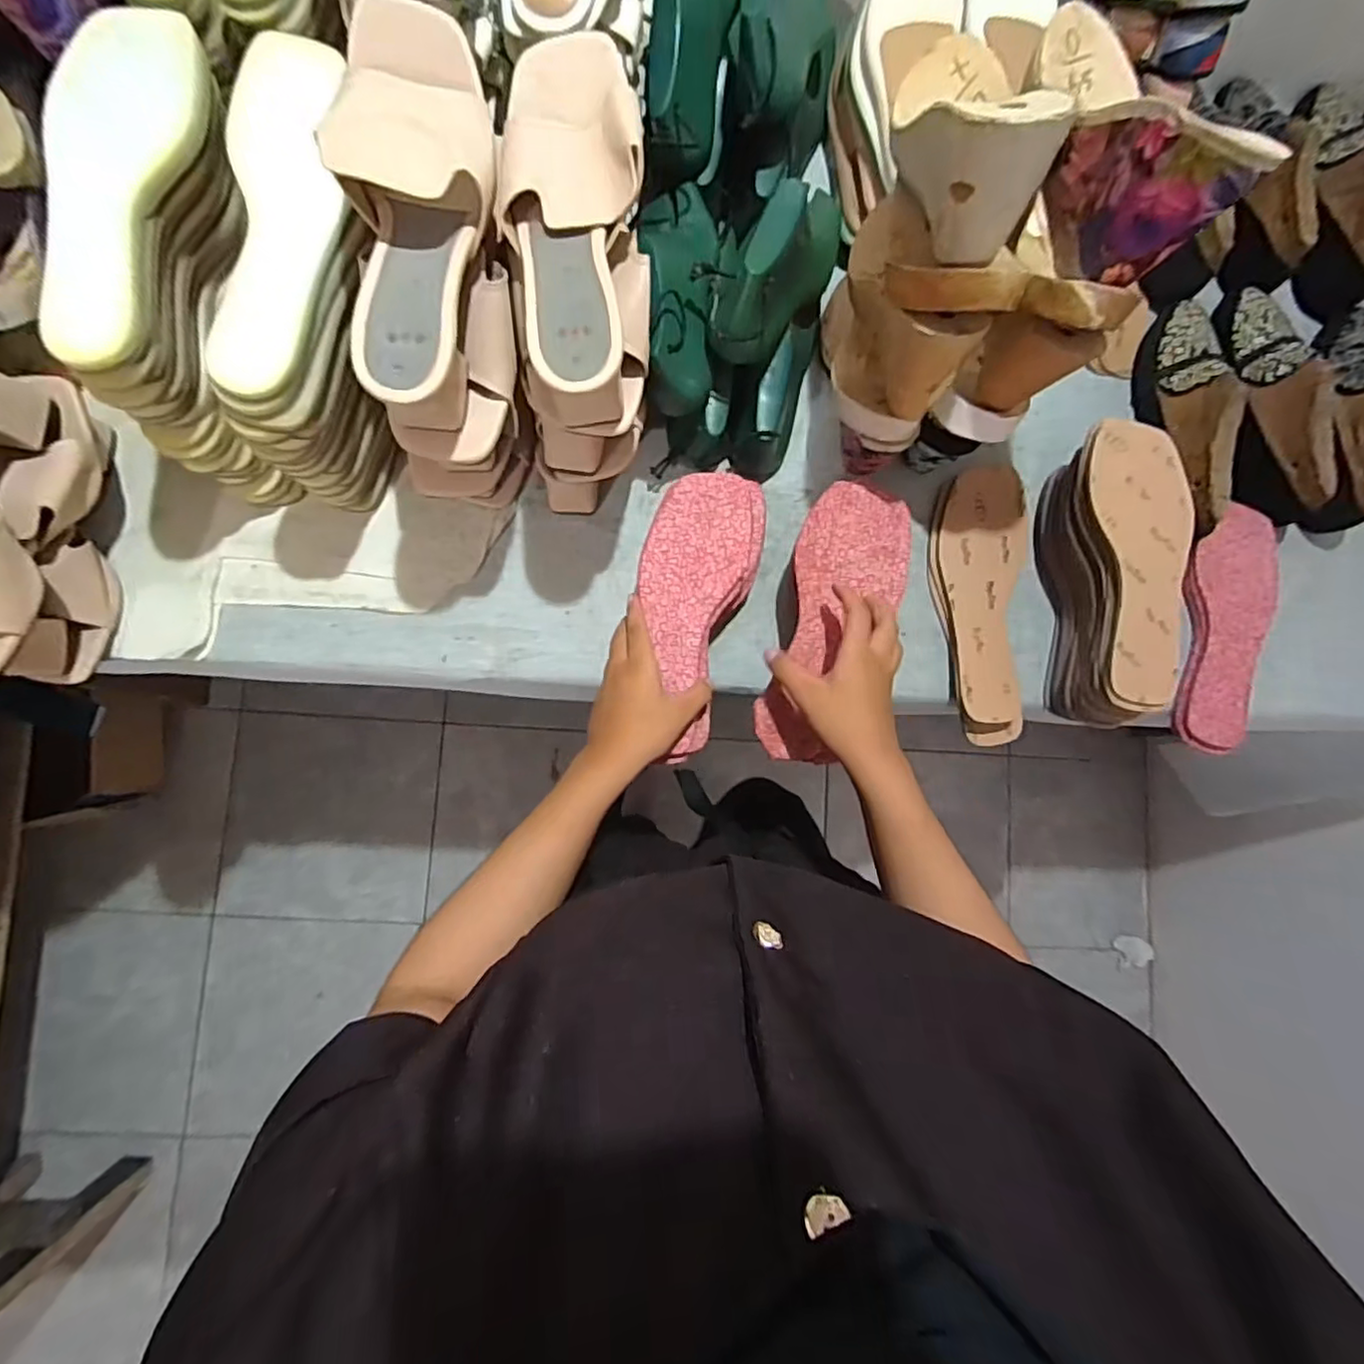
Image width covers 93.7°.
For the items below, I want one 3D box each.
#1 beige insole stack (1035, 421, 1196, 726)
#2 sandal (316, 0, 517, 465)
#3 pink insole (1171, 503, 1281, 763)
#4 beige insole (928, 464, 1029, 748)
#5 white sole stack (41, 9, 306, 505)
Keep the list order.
[{"bbox_3d":[0.393,-0.093,0.592,0.085,0.105,0.260,-1,83,-4],"label":"beige insole stack"},{"bbox_3d":[-0.156,-0.273,0.392,0.087,0.077,0.252,-3,102,-4],"label":"sandal"},{"bbox_3d":[0.530,-0.051,0.626,0.082,0.029,0.236,19,82,-1],"label":"pink insole"},{"bbox_3d":[0.290,-0.077,0.620,0.089,0.031,0.266,5,83,-3],"label":"beige insole"},{"bbox_3d":[-0.372,-0.300,0.496,0.083,0.195,0.253,9,83,-3],"label":"white sole stack"}]

